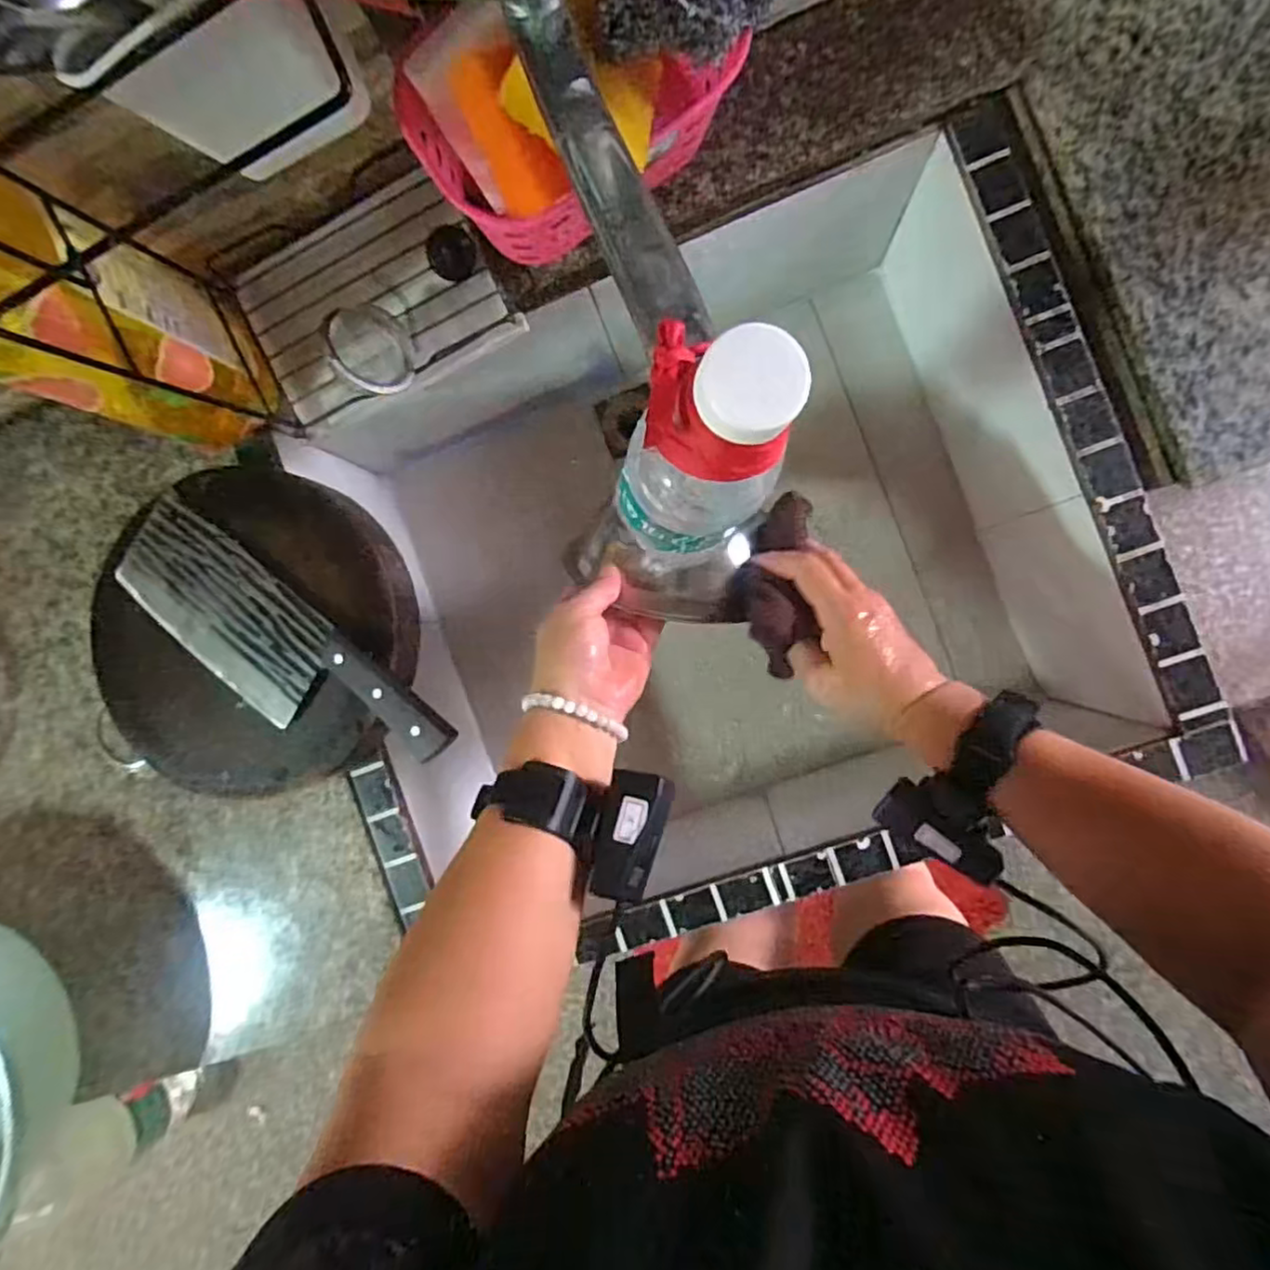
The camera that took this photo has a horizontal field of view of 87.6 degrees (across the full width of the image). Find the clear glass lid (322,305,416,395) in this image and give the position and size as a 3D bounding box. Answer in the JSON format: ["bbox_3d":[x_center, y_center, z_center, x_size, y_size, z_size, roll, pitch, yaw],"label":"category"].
[{"bbox_3d":[-0.188,-0.204,0.473,0.011,0.058,0.057,19,118,38],"label":"clear glass lid"}]

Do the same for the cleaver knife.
[{"bbox_3d":[-0.273,0.013,0.500,0.294,0.026,0.086,36,95,5],"label":"cleaver knife"}]

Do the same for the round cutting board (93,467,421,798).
[{"bbox_3d":[-0.300,-0.002,0.527,0.249,0.054,0.241,0,91,7],"label":"round cutting board"}]

